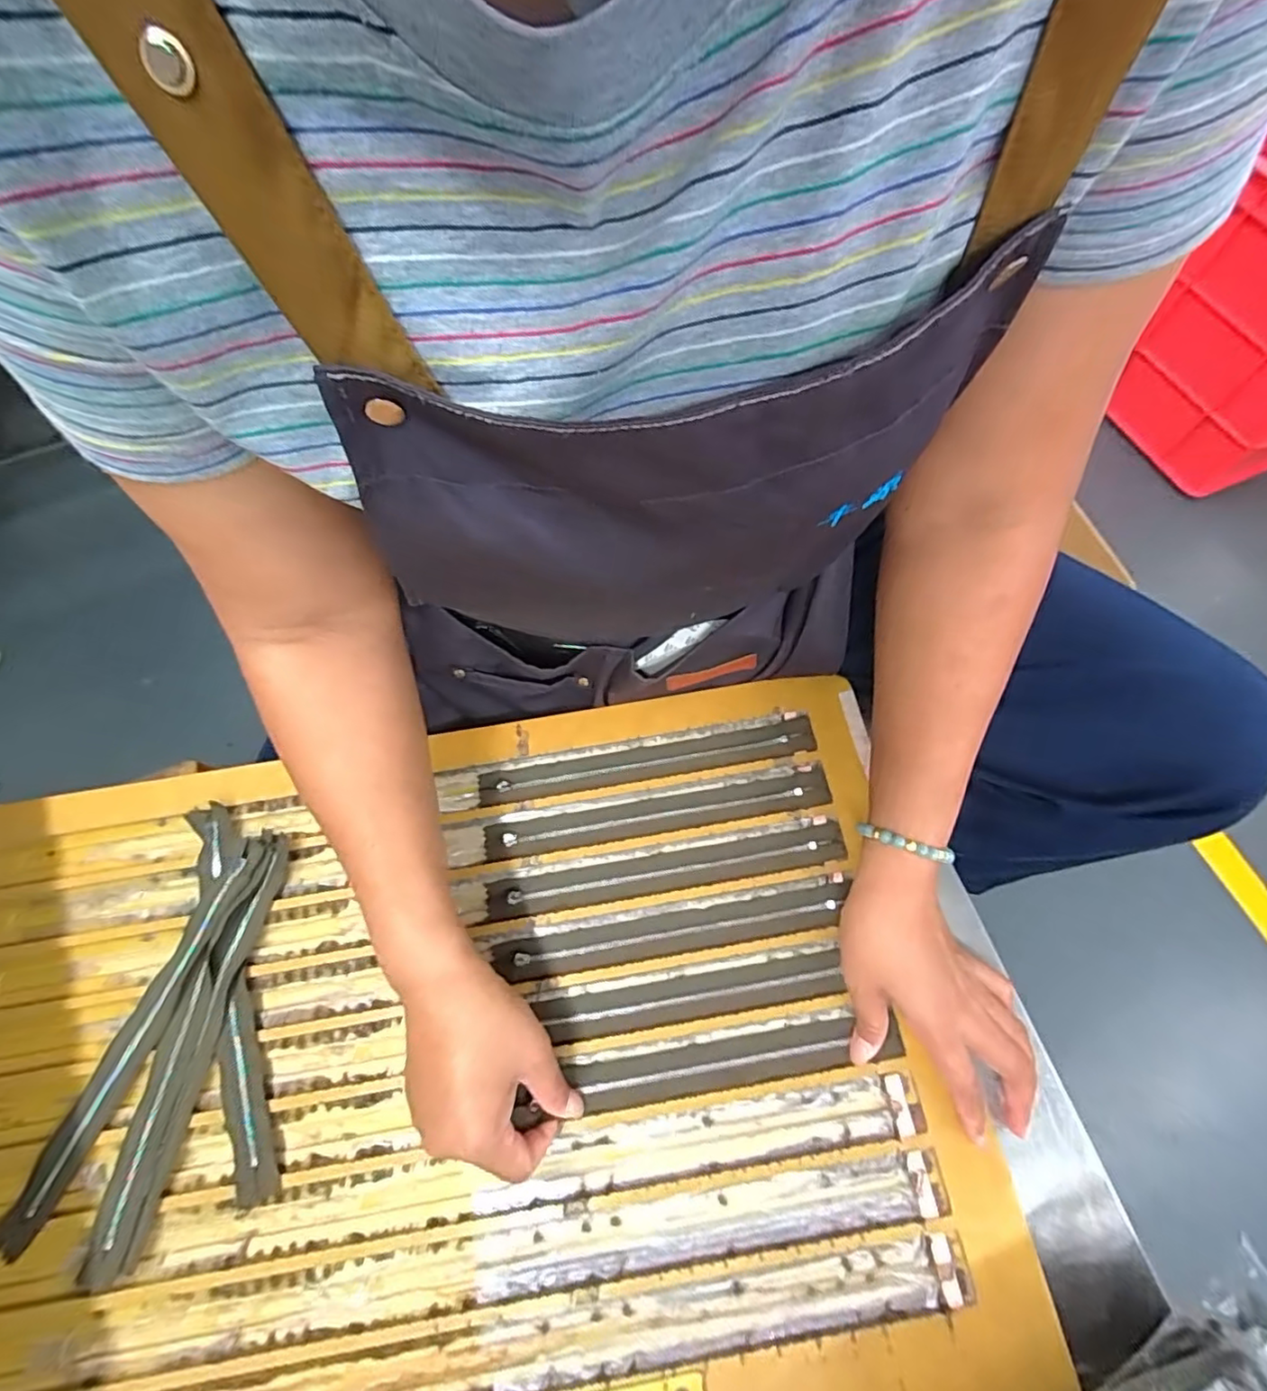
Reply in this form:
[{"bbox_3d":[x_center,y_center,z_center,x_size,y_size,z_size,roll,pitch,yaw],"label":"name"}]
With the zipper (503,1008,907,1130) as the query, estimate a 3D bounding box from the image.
[{"bbox_3d":[0.051,0.236,0.378,0.240,0.017,0.026,-8,69,-2],"label":"zipper"}]

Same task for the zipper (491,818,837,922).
[{"bbox_3d":[0.022,0.125,0.428,0.256,0.009,0.027,-9,69,-2],"label":"zipper"}]

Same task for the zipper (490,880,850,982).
[{"bbox_3d":[0.026,0.164,0.411,0.240,0.006,0.027,-9,69,-2],"label":"zipper"}]

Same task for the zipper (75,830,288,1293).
[{"bbox_3d":[-0.293,0.225,0.393,0.037,0.011,0.260,9,69,5],"label":"zipper"}]

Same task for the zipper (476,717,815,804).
[{"bbox_3d":[0.009,0.050,0.455,0.255,0.008,0.025,-9,69,-2],"label":"zipper"}]

